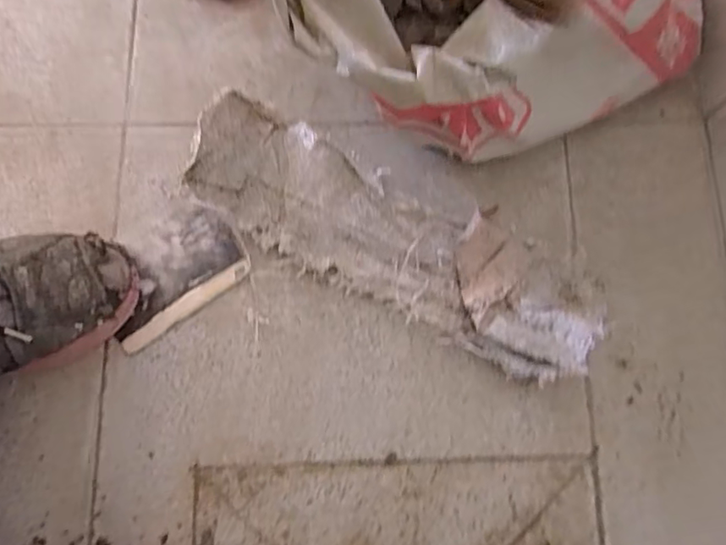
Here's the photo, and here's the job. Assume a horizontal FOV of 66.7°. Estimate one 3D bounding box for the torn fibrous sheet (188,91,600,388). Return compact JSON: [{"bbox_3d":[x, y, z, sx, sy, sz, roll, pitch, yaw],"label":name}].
[{"bbox_3d":[0.021,-0.025,0.462,0.361,0.043,0.112,30,79,5],"label":"torn fibrous sheet"}]

